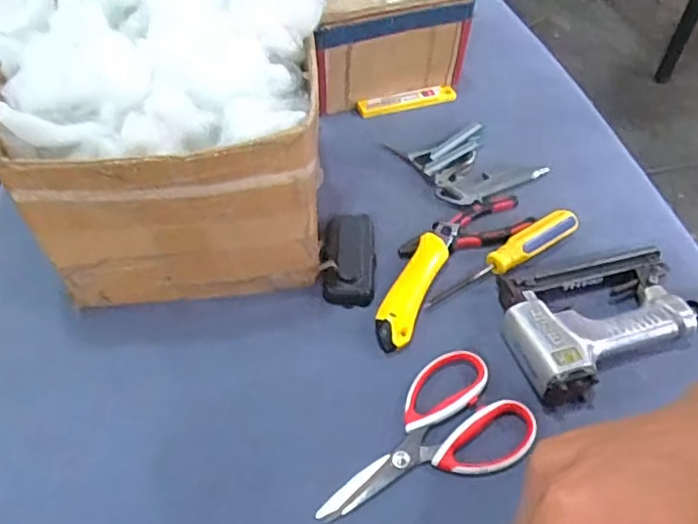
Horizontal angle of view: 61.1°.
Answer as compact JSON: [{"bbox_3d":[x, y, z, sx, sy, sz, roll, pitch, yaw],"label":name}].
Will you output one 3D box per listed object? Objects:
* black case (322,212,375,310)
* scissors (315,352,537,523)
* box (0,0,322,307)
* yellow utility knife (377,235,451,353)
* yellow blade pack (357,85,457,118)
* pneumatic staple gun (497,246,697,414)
[{"bbox_3d":[0.000,-0.009,0.604,0.053,0.024,0.109,2,51,1],"label":"black case"},{"bbox_3d":[0.059,0.152,0.490,0.189,0.010,0.104,-28,56,-22],"label":"scissors"},{"bbox_3d":[-0.165,-0.135,0.566,0.273,0.230,0.271,-7,51,-6],"label":"box"},{"bbox_3d":[0.062,0.026,0.583,0.037,0.016,0.139,20,53,15],"label":"yellow utility knife"},{"bbox_3d":[0.078,-0.215,0.785,0.136,0.015,0.022,-15,52,-13],"label":"yellow blade pack"},{"bbox_3d":[0.282,0.035,0.569,0.283,0.041,0.135,-15,52,-13],"label":"pneumatic staple gun"}]

